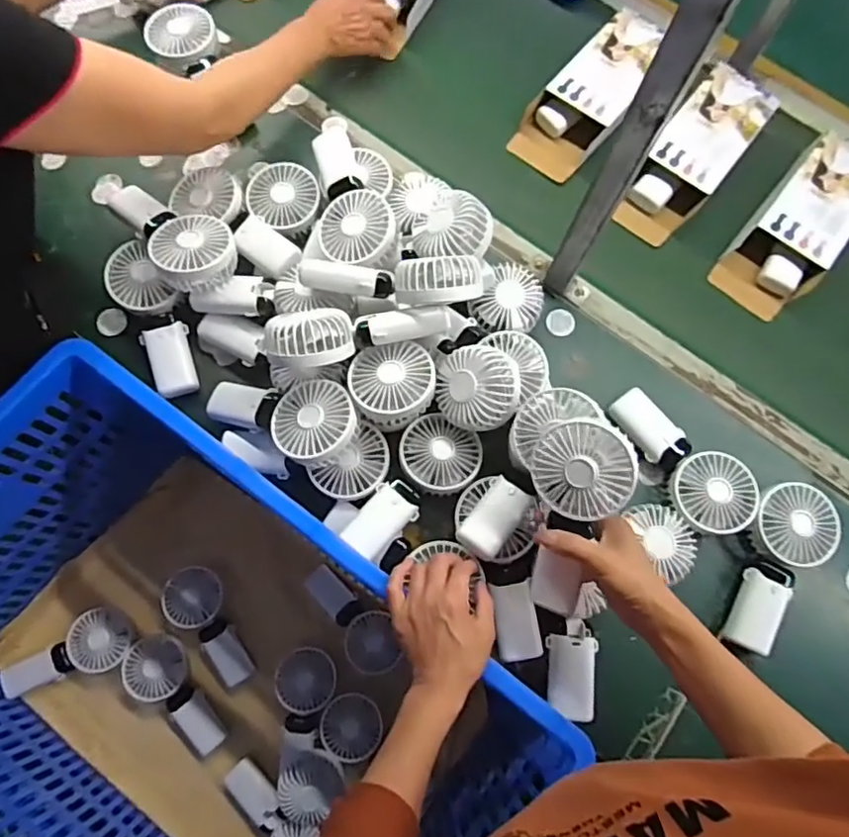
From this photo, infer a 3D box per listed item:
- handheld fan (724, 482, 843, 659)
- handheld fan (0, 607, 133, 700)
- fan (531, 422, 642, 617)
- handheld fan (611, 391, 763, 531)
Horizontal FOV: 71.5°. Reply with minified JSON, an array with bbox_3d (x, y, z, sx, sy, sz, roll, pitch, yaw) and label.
[{"bbox_3d":[0.388,0.163,0.653,0.084,0.037,0.190,26,86,11],"label":"handheld fan"},{"bbox_3d":[-0.525,0.348,0.879,0.182,0.042,0.098,-18,68,-7],"label":"handheld fan"},{"bbox_3d":[0.130,0.089,0.520,0.082,0.035,0.176,9,106,4],"label":"fan"},{"bbox_3d":[0.287,0.051,0.677,0.186,0.036,0.086,42,74,16],"label":"handheld fan"}]

